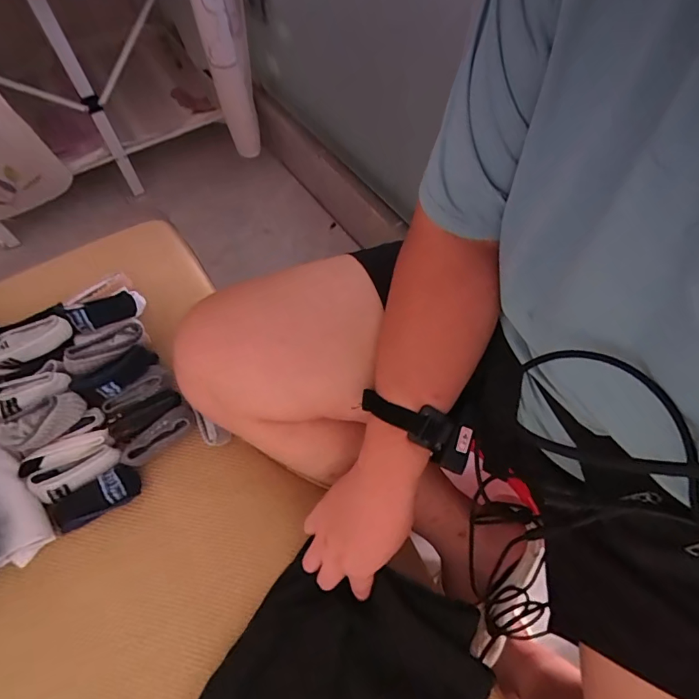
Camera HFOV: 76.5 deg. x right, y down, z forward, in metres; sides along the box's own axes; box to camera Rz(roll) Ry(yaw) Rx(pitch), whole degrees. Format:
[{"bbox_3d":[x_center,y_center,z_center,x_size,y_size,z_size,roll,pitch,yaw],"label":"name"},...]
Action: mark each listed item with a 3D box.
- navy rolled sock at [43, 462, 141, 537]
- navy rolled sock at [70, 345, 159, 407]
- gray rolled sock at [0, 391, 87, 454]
[{"bbox_3d":[-0.289,0.167,0.499,0.097,0.024,0.041,-29,69,-14],"label":"navy rolled sock"},{"bbox_3d":[-0.278,0.030,0.532,0.091,0.041,0.032,-39,72,-18],"label":"navy rolled sock"},{"bbox_3d":[-0.344,0.082,0.499,0.090,0.044,0.036,-31,70,-15],"label":"gray rolled sock"}]

